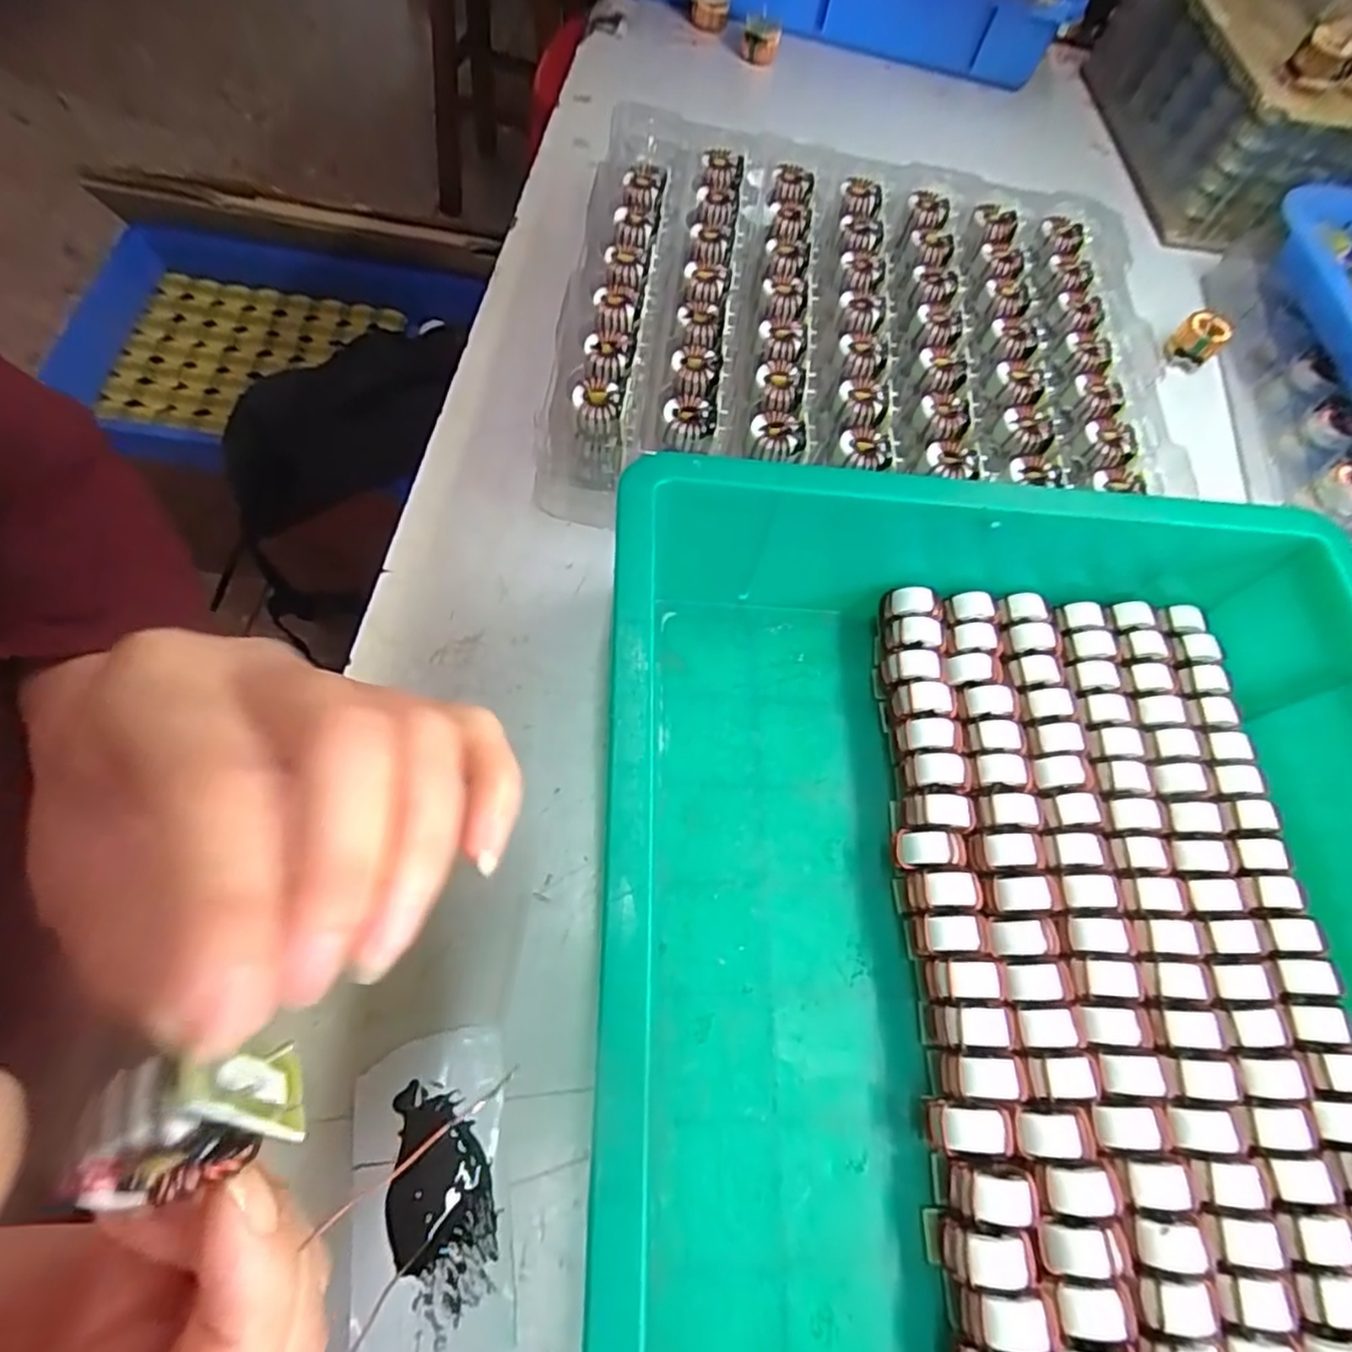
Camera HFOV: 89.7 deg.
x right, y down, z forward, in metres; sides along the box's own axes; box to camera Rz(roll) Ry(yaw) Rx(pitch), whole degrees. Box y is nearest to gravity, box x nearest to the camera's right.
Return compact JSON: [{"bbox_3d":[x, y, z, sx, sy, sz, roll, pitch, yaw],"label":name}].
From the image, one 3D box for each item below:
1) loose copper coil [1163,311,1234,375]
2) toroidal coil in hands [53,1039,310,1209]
[{"bbox_3d":[0.323,-0.207,0.421,0.025,0.027,0.022,40,67,11],"label":"loose copper coil"},{"bbox_3d":[-0.073,0.067,0.102,0.029,0.018,0.018,-14,66,-9],"label":"toroidal coil in hands"}]

